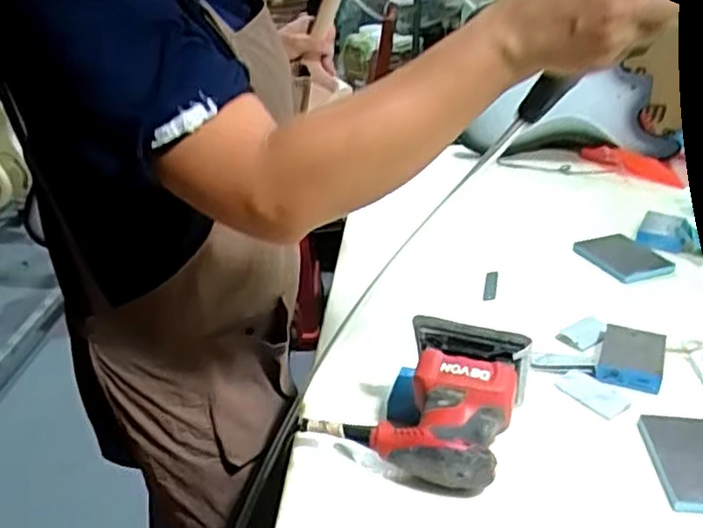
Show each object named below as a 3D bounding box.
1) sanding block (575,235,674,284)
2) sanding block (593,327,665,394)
[{"bbox_3d":[0.413,-0.014,1.040,0.116,0.014,0.112,-15,31,-24],"label":"sanding block"},{"bbox_3d":[0.322,0.108,0.792,0.070,0.023,0.104,12,31,22],"label":"sanding block"}]

